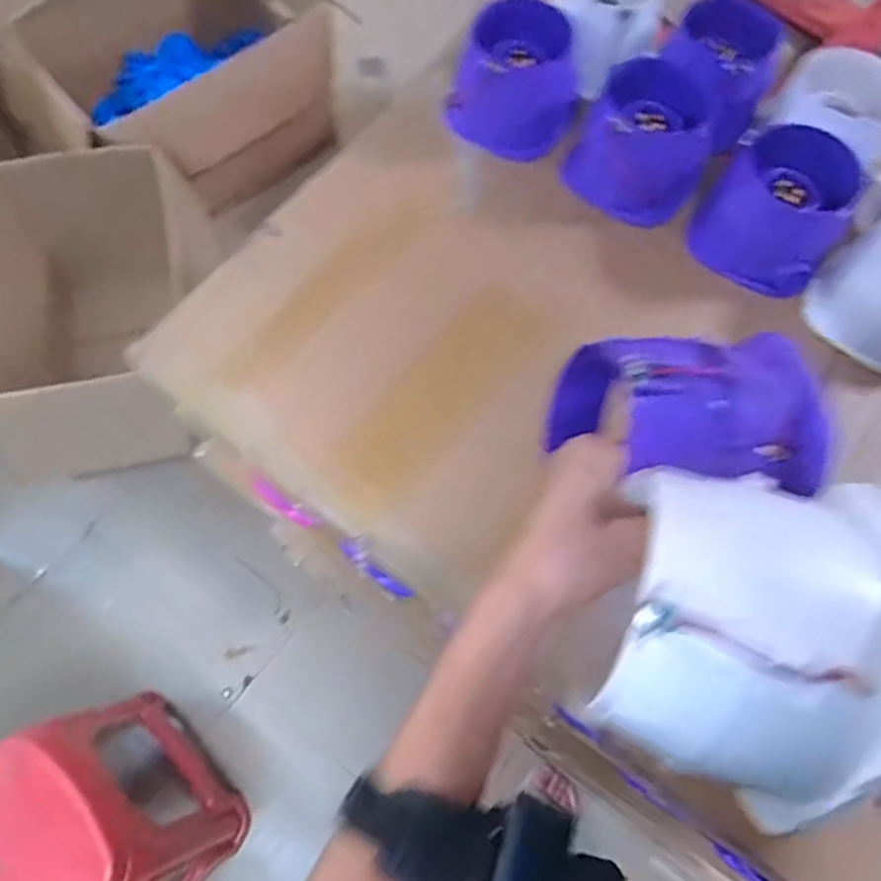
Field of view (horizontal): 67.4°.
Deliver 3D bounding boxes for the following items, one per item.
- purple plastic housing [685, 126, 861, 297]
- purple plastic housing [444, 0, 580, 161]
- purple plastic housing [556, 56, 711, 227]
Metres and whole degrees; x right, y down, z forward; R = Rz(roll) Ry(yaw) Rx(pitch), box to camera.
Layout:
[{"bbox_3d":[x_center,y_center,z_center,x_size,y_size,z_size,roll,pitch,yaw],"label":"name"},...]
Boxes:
[{"bbox_3d":[0.337,-0.236,0.665,0.127,0.100,0.137,1,67,-2],"label":"purple plastic housing"},{"bbox_3d":[0.083,-0.392,0.718,0.120,0.112,0.109,26,69,9],"label":"purple plastic housing"},{"bbox_3d":[0.220,-0.327,0.705,0.141,0.108,0.141,31,69,10],"label":"purple plastic housing"}]

